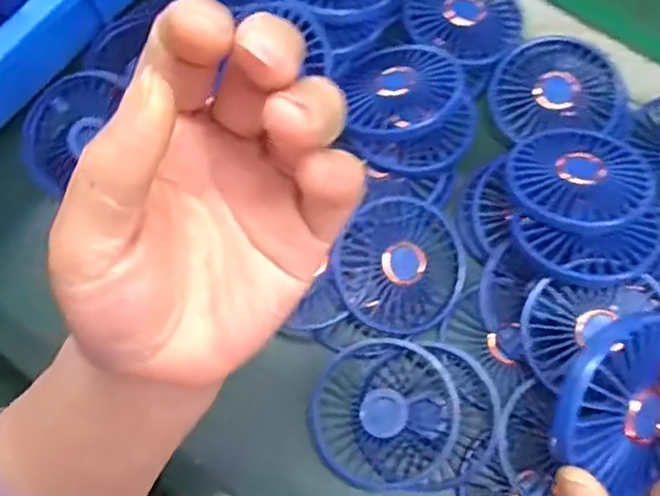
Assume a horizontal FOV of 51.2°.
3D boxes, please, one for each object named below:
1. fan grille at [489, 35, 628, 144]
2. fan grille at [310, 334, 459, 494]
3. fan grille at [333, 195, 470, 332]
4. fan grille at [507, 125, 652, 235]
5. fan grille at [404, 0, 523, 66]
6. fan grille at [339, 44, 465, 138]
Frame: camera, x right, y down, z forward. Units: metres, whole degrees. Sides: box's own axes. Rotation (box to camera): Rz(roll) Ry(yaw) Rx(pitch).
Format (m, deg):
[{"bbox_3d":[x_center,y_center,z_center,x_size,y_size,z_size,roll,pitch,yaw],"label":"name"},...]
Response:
[{"bbox_3d":[0.161,-0.113,0.484,0.088,0.017,0.076,7,72,4],"label":"fan grille"},{"bbox_3d":[0.034,0.105,0.438,0.088,0.027,0.090,16,73,6],"label":"fan grille"},{"bbox_3d":[0.047,0.011,0.447,0.079,0.023,0.085,0,72,1],"label":"fan grille"},{"bbox_3d":[0.158,-0.046,0.434,0.085,0.009,0.079,-3,55,5],"label":"fan grille"},{"bbox_3d":[0.101,-0.178,0.509,0.083,0.011,0.088,14,72,6],"label":"fan grille"},{"bbox_3d":[0.049,-0.111,0.477,0.077,0.029,0.083,0,72,1],"label":"fan grille"}]

